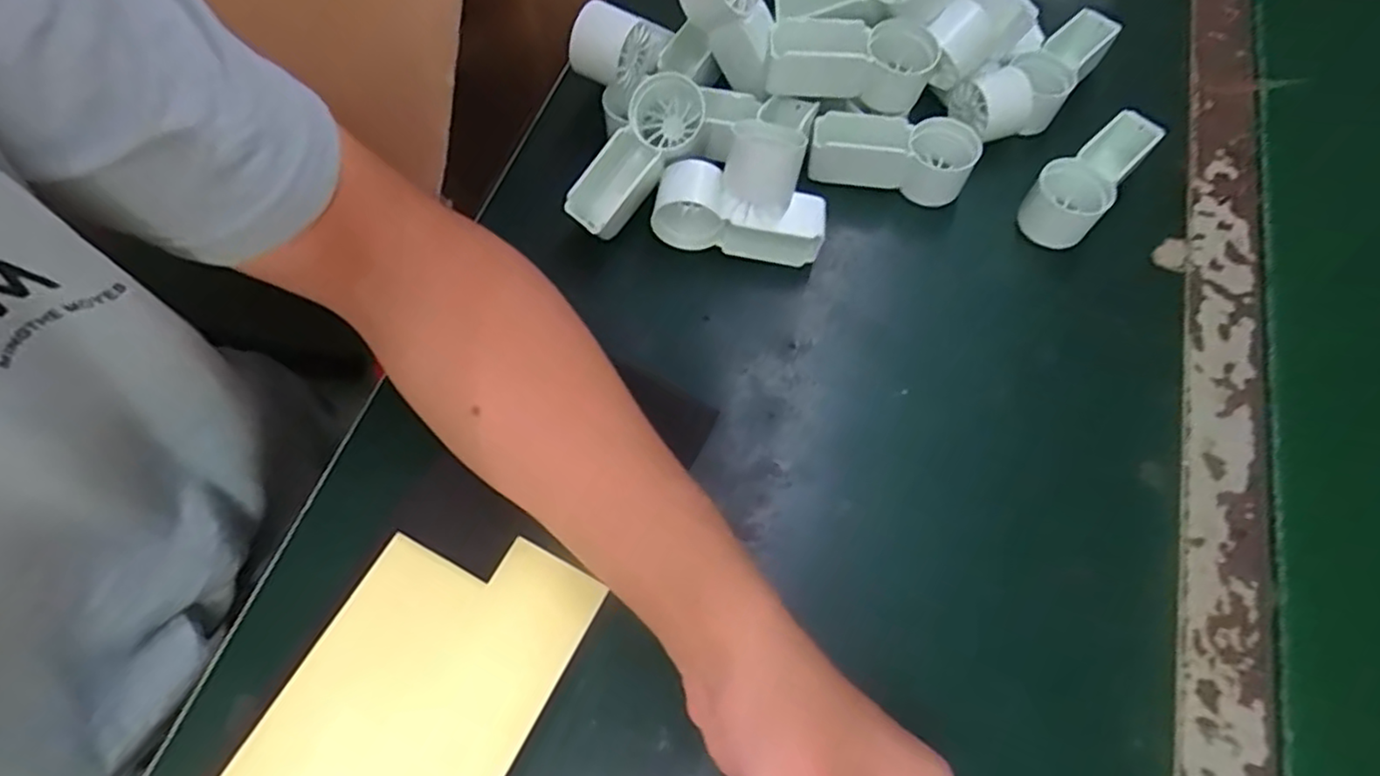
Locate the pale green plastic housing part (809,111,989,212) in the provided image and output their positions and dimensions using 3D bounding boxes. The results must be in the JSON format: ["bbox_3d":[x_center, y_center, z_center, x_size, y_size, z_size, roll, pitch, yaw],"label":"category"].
[{"bbox_3d":[0.120,-0.140,0.412,0.093,0.042,0.038,11,65,3],"label":"pale green plastic housing part"}]

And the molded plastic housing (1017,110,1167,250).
[{"bbox_3d":[0.234,-0.124,0.405,0.041,0.037,0.094,37,69,15],"label":"molded plastic housing"}]

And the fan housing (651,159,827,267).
[{"bbox_3d":[0.028,-0.097,0.382,0.093,0.041,0.033,10,65,3],"label":"fan housing"}]

